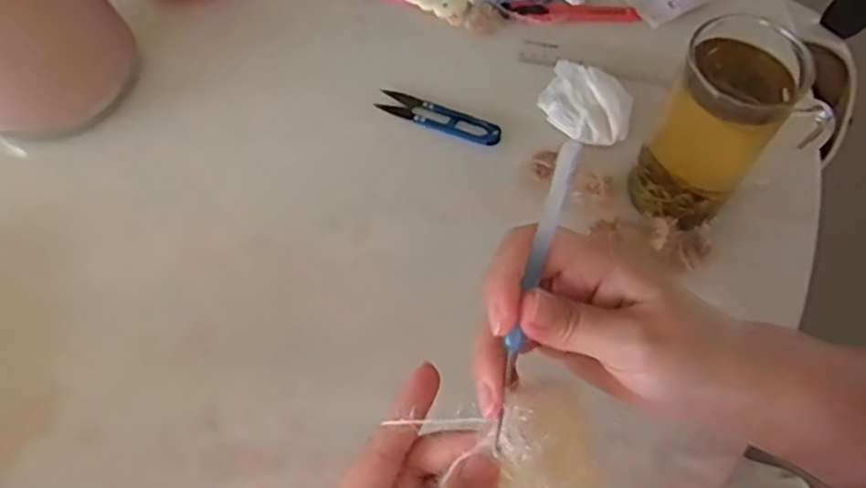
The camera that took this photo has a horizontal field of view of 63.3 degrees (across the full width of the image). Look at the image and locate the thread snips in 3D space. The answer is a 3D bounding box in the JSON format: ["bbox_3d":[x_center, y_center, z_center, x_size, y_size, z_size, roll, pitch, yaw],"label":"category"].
[{"bbox_3d":[0.005,-0.099,0.542,0.099,0.007,0.023,22,66,10],"label":"thread snips"}]

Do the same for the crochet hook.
[{"bbox_3d":[0.041,0.019,0.286,0.009,0.009,0.129,16,80,7],"label":"crochet hook"}]

